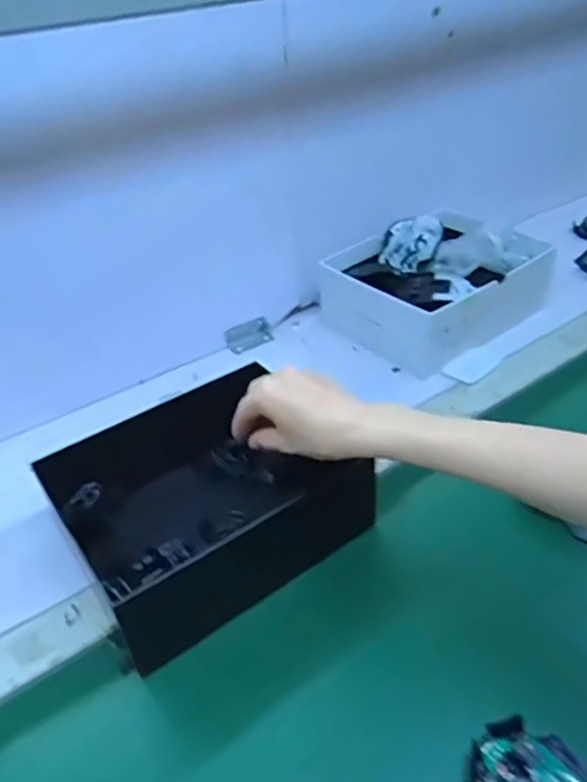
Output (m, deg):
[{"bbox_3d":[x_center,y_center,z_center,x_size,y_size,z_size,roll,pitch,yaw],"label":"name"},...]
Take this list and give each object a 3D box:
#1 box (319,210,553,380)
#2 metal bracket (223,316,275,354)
[{"bbox_3d":[0.183,-0.137,0.766,0.243,0.081,0.201,-29,46,-27],"label":"box"},{"bbox_3d":[-0.055,-0.071,0.772,0.060,0.022,0.026,-26,45,-25],"label":"metal bracket"}]

